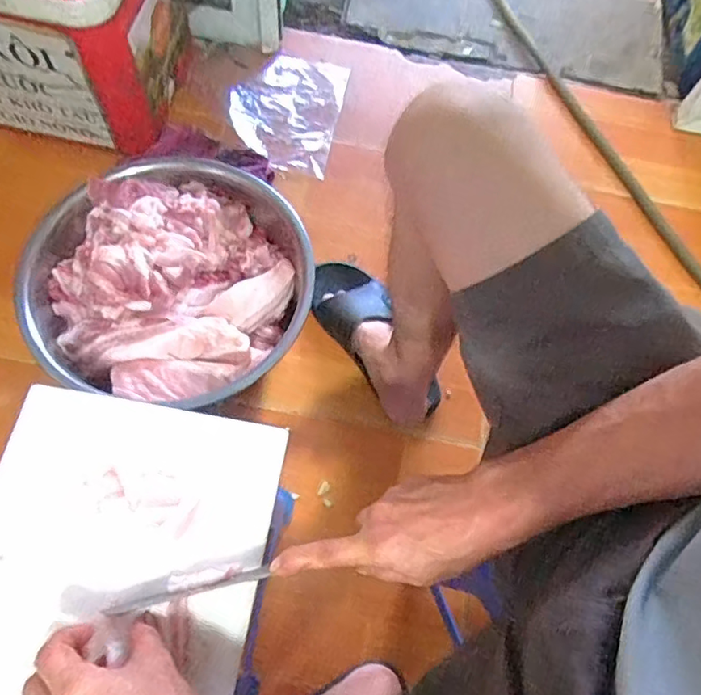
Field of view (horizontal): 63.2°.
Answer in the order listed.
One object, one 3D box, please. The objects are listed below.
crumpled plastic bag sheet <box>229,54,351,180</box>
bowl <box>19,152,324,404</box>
[{"bbox_3d":[-0.112,-0.421,1.002,0.183,0.034,0.248,11,69,3],"label":"crumpled plastic bag sheet"},{"bbox_3d":[-0.252,-0.093,0.781,0.322,0.137,0.342,2,69,-4],"label":"bowl"}]

